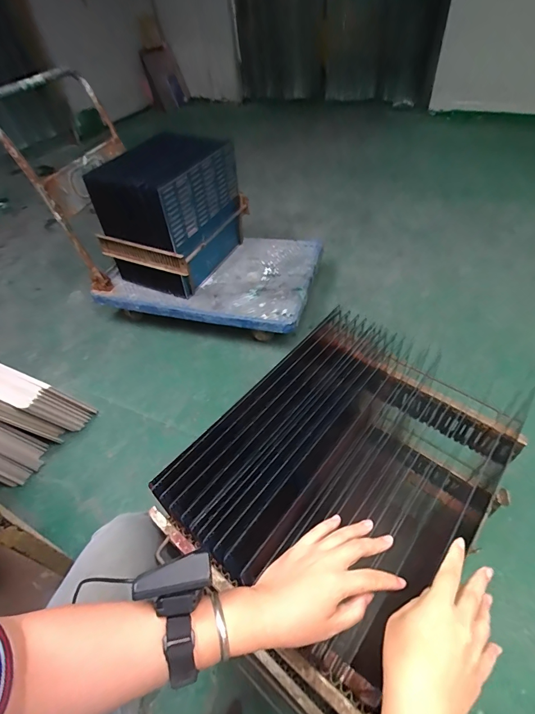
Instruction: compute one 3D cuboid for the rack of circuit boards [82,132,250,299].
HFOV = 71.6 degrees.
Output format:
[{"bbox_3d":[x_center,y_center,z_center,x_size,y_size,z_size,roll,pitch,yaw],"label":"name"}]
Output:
[{"bbox_3d":[-0.361,-0.578,1.467,0.375,0.490,0.499,19,53,22],"label":"rack of circuit boards"}]

